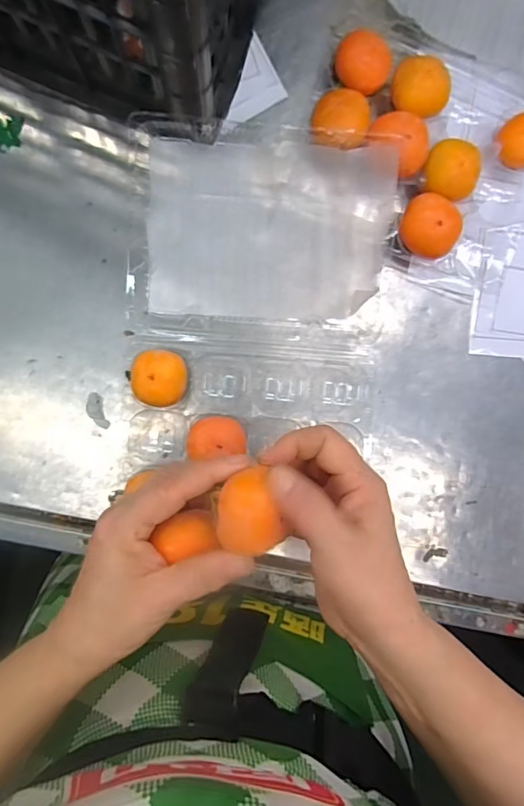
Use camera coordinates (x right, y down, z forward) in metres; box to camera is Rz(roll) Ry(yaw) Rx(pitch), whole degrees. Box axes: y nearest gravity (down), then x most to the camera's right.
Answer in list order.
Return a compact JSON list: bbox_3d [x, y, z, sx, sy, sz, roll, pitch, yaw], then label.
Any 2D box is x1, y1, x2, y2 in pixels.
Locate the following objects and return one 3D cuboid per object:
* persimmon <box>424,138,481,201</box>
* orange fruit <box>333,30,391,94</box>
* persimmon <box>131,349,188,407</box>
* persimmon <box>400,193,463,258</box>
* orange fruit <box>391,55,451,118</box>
[{"bbox_3d":[0.167,-0.206,0.440,0.046,0.033,0.045,0,94,-3],"label":"persimmon"},{"bbox_3d":[0.086,-0.291,0.430,0.047,0.040,0.045,0,94,-3],"label":"orange fruit"},{"bbox_3d":[-0.091,-0.023,0.440,0.046,0.038,0.048,0,94,-3],"label":"persimmon"},{"bbox_3d":[0.150,-0.158,0.447,0.051,0.047,0.049,0,94,-3],"label":"persimmon"},{"bbox_3d":[0.136,-0.274,0.433,0.047,0.042,0.044,0,94,-3],"label":"orange fruit"}]

